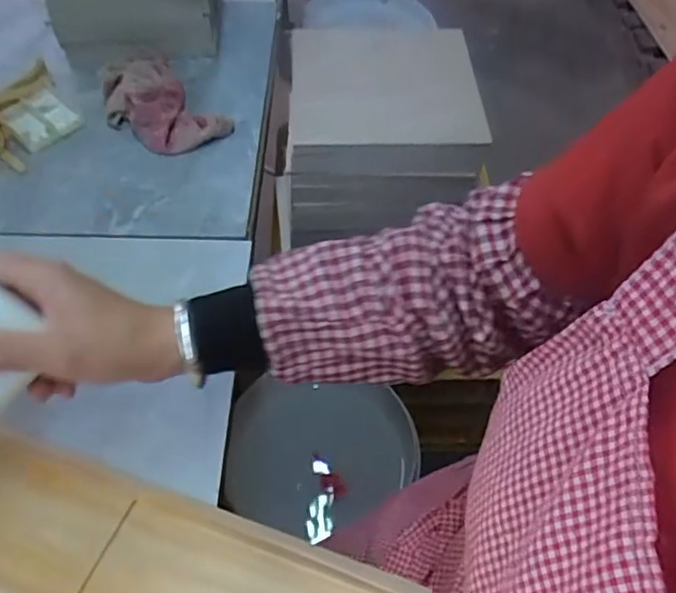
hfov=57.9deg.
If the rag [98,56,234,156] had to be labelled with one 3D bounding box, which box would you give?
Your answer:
[{"bbox_3d":[-0.194,-0.208,0.643,0.096,0.042,0.160,-33,60,-21],"label":"rag"}]

